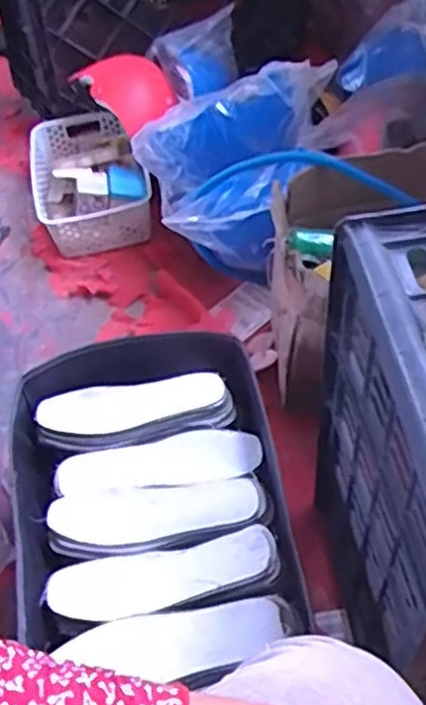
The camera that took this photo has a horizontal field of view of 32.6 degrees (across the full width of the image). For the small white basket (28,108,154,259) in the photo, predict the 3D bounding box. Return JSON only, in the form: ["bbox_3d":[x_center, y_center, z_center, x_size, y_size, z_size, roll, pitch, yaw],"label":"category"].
[{"bbox_3d":[-0.225,-0.306,1.291,0.187,0.096,0.294,-16,51,-8],"label":"small white basket"}]

